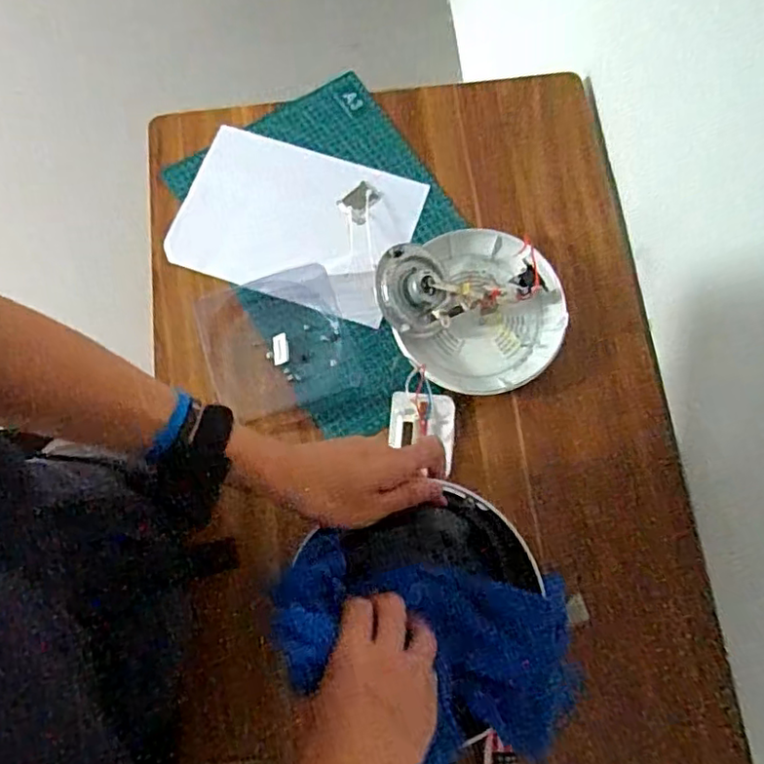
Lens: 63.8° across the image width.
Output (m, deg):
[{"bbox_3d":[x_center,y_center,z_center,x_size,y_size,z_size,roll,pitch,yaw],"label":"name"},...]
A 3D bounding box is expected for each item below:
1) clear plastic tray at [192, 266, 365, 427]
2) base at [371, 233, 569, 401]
[{"bbox_3d":[-0.126,-0.047,0.731,0.165,0.025,0.153,-17,75,-5],"label":"clear plastic tray"},{"bbox_3d":[0.111,-0.088,0.715,0.195,0.067,0.193,0,74,0],"label":"base"}]

